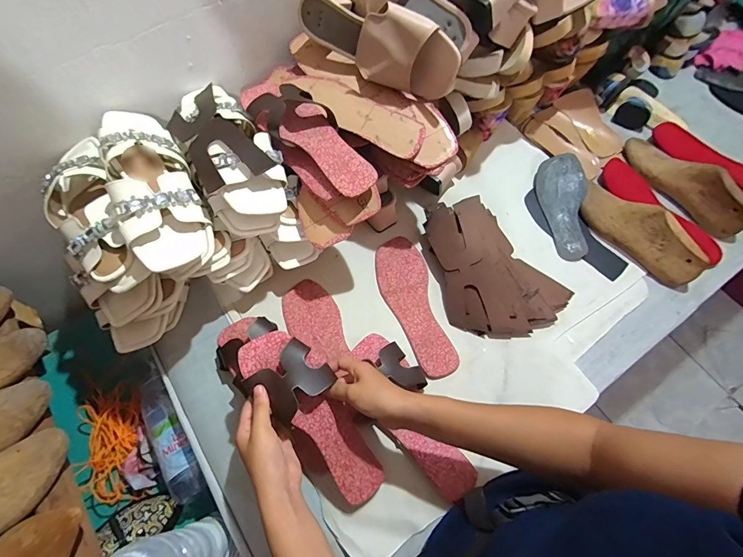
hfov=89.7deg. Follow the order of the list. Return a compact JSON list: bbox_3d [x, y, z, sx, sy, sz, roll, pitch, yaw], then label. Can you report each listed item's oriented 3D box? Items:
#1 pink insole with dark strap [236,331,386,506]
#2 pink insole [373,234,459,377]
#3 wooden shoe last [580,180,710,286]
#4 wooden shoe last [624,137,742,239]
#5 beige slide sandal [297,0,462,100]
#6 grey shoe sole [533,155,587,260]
[{"bbox_3d":[-0.062,0.168,0.453,0.079,0.029,0.238,-37,97,-15],"label":"pink insole with dark strap"},{"bbox_3d":[0.071,0.040,0.599,0.082,0.008,0.235,-19,67,-8],"label":"pink insole"},{"bbox_3d":[0.447,-0.085,0.623,0.065,0.070,0.221,-34,70,-14],"label":"wooden shoe last"},{"bbox_3d":[0.569,-0.183,0.673,0.059,0.076,0.244,-28,69,-12],"label":"wooden shoe last"},{"bbox_3d":[0.008,-0.323,0.521,0.236,0.101,0.075,41,72,16],"label":"beige slide sandal"},{"bbox_3d":[0.343,-0.133,0.661,0.073,0.034,0.200,-1,66,0],"label":"grey shoe sole"}]

